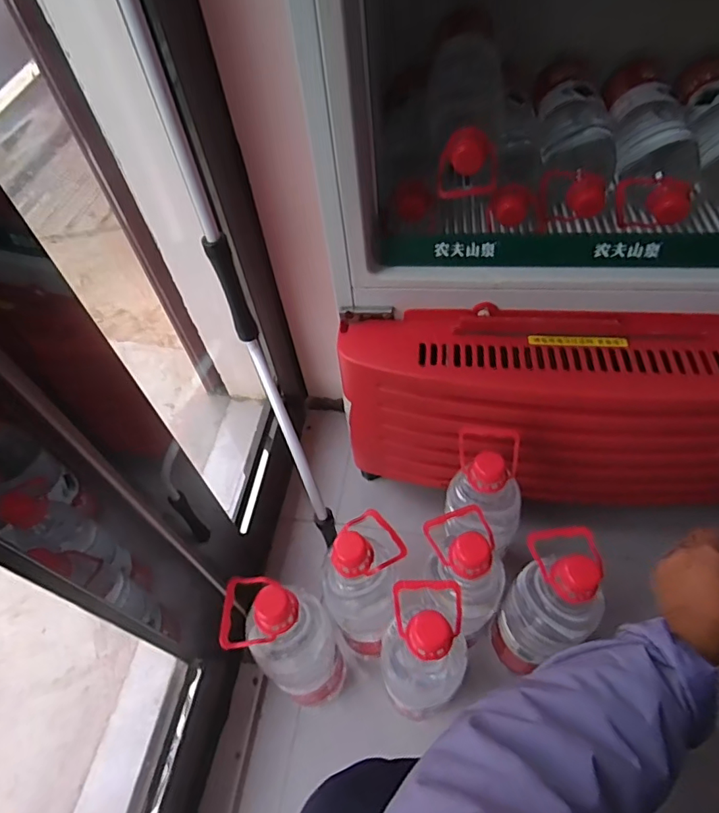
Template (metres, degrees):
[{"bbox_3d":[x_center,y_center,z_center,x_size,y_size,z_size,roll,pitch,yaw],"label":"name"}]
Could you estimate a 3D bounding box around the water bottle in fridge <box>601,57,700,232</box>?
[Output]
[{"bbox_3d":[0.350,-0.316,0.604,0.095,0.085,0.269,6,55,9],"label":"water bottle in fridge"}]

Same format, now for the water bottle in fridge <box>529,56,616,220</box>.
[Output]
[{"bbox_3d":[0.265,-0.345,0.629,0.086,0.071,0.247,4,54,8],"label":"water bottle in fridge"}]

